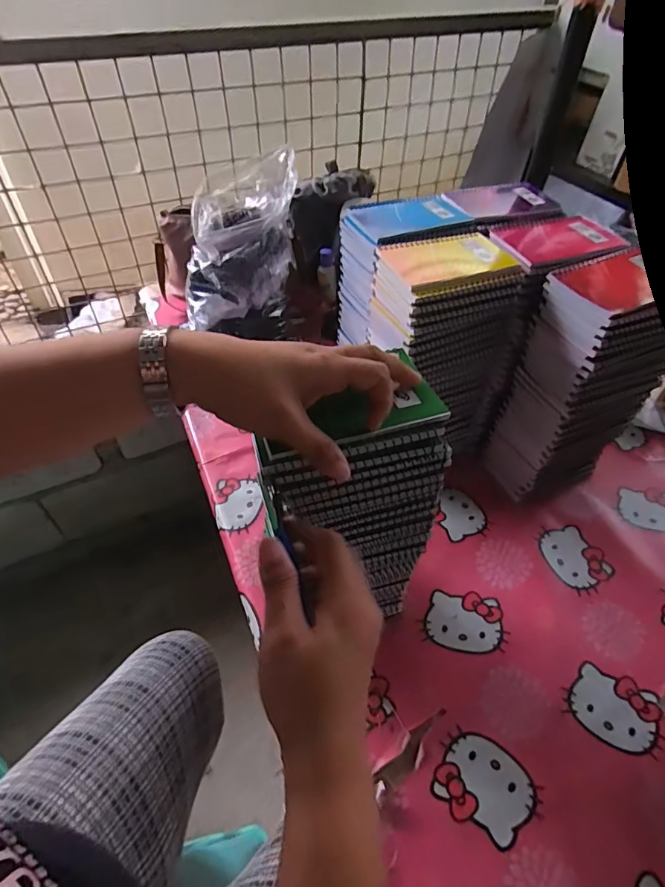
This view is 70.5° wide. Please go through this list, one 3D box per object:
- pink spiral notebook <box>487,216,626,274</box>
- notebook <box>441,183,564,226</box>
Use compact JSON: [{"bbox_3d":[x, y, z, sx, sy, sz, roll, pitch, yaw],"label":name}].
[{"bbox_3d":[0.256,-0.238,0.547,0.144,0.011,0.096,-16,50,-14],"label":"pink spiral notebook"},{"bbox_3d":[0.224,-0.314,0.612,0.144,0.008,0.097,-10,49,-9],"label":"notebook"}]

